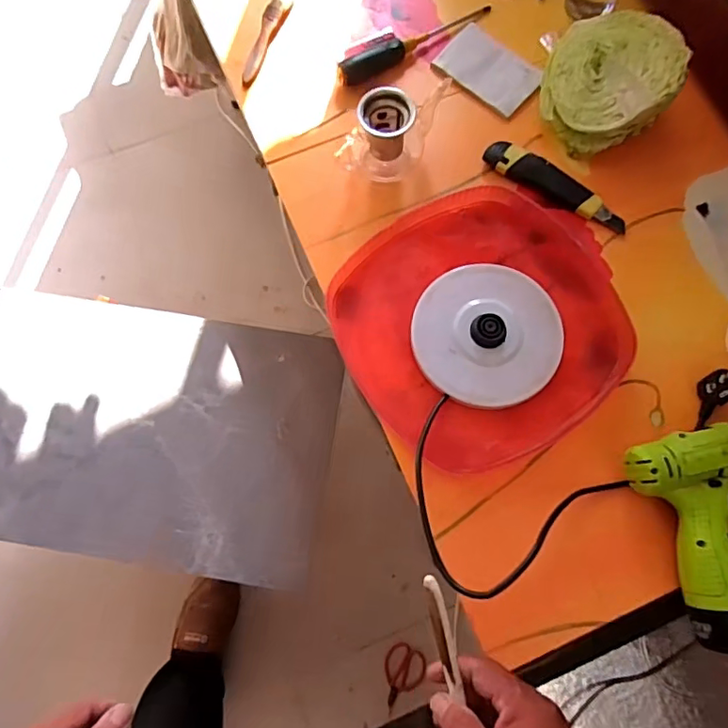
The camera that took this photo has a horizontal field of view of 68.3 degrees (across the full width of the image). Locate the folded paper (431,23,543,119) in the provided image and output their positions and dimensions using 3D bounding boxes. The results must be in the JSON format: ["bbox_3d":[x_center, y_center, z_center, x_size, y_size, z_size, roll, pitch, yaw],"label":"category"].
[{"bbox_3d":[0.153,-0.365,0.663,0.122,0.009,0.077,42,80,10],"label":"folded paper"}]

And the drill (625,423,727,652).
[{"bbox_3d":[0.371,0.149,0.509,0.188,0.052,0.185,-13,76,-3],"label":"drill"}]

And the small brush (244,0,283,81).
[{"bbox_3d":[-0.123,-0.418,0.674,0.016,0.018,0.139,16,77,5],"label":"small brush"}]

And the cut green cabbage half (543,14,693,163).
[{"bbox_3d":[0.279,-0.327,0.617,0.145,0.055,0.145,0,91,25],"label":"cut green cabbage half"}]

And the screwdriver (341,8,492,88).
[{"bbox_3d":[0.063,-0.408,0.667,0.218,0.027,0.029,-33,78,-7],"label":"screwdriver"}]

